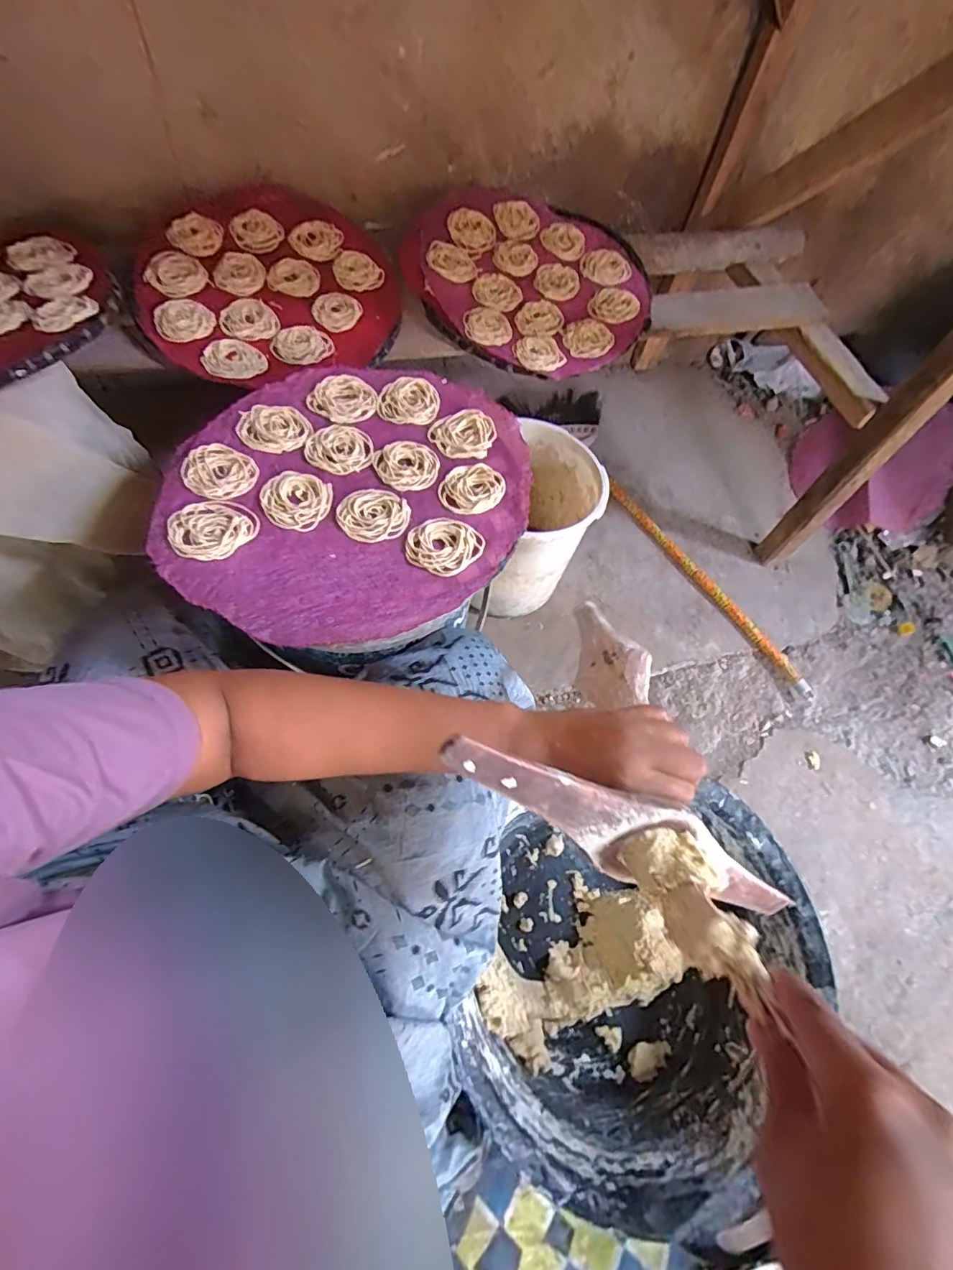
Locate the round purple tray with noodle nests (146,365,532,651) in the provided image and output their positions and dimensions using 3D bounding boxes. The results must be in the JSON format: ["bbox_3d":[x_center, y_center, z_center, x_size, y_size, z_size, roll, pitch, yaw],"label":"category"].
[{"bbox_3d":[-0.121,-0.152,0.526,0.326,0.026,0.376,19,60,7],"label":"round purple tray with noodle nests"}]

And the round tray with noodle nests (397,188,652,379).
[{"bbox_3d":[0.086,-0.546,0.789,0.347,0.030,0.370,2,71,-6],"label":"round tray with noodle nests"}]

